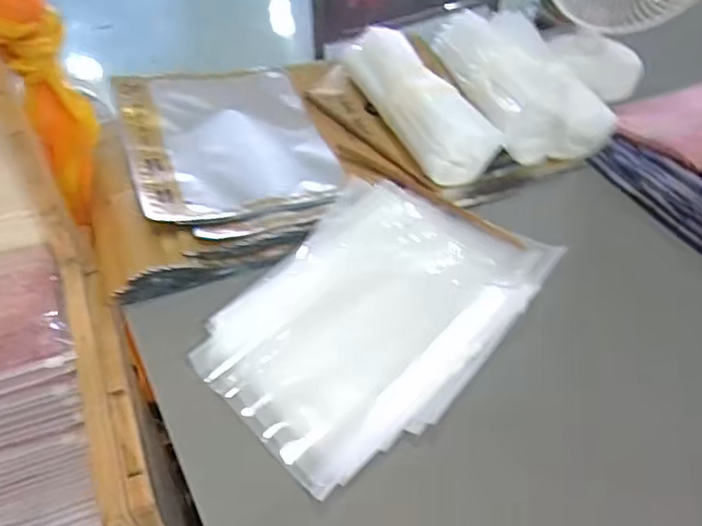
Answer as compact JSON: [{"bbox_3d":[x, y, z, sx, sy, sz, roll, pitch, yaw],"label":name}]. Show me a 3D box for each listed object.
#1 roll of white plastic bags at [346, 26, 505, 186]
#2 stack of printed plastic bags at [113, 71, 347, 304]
[{"bbox_3d":[0.065,-0.180,0.711,0.079,0.069,0.236,-20,50,-18],"label":"roll of white plastic bags"},{"bbox_3d":[-0.134,-0.109,0.675,0.230,0.044,0.301,-10,48,-10],"label":"stack of printed plastic bags"}]

